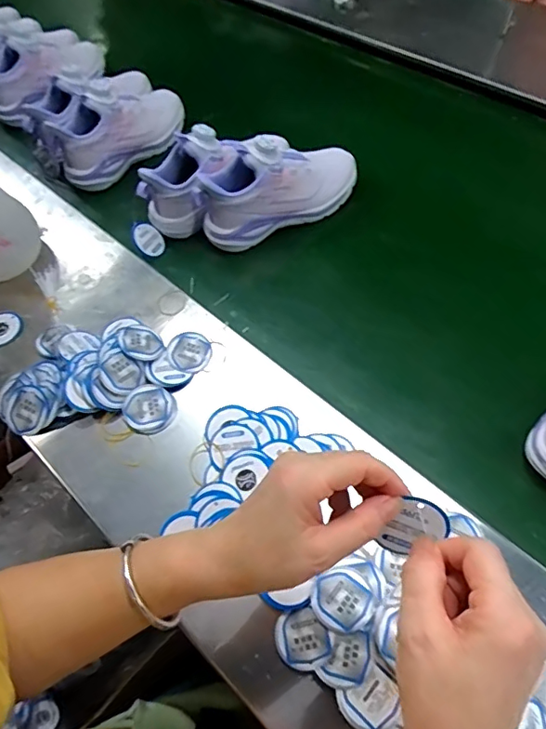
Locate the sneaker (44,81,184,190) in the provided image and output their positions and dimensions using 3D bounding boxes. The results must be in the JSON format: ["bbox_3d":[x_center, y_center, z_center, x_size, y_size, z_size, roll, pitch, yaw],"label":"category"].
[{"bbox_3d":[-0.230,-0.357,0.764,0.090,0.102,0.208,38,72,17],"label":"sneaker"}]

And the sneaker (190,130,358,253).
[{"bbox_3d":[0.008,-0.237,0.667,0.218,0.098,0.084,-23,67,-9],"label":"sneaker"}]

